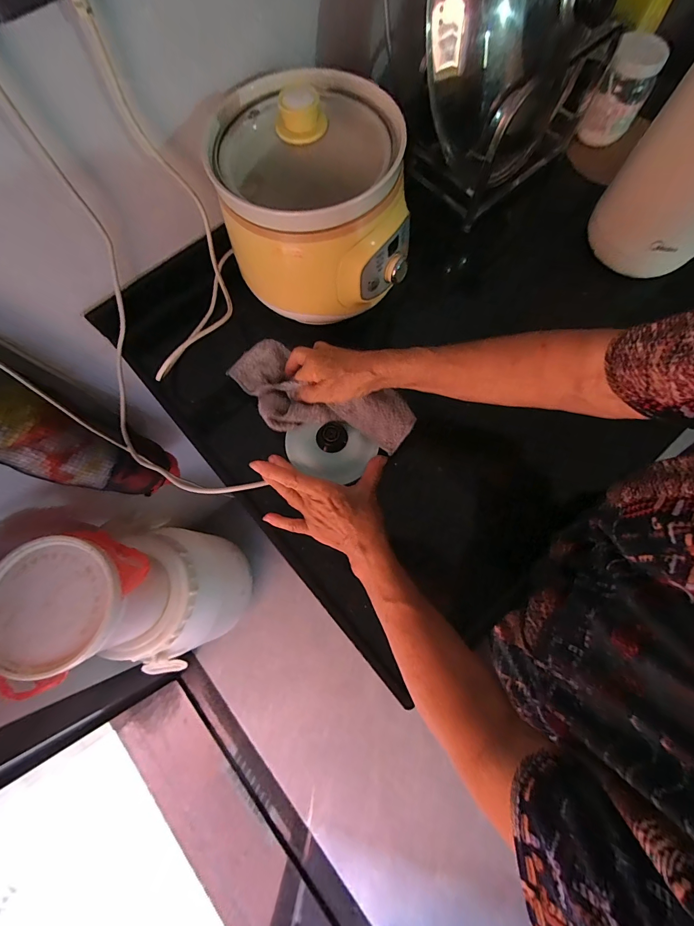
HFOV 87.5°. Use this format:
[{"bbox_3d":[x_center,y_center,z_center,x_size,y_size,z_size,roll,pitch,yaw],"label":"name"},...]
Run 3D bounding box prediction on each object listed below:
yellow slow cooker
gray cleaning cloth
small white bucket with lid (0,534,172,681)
[{"bbox_3d":[-0.035,-0.284,0.392,0.187,0.143,0.187,-17,75,-4],"label":"yellow slow cooker"},{"bbox_3d":[-0.041,-0.080,0.431,0.237,0.040,0.100,22,76,13],"label":"gray cleaning cloth"},{"bbox_3d":[-0.438,0.233,0.627,0.178,0.214,0.182,0,74,1],"label":"small white bucket with lid"}]

